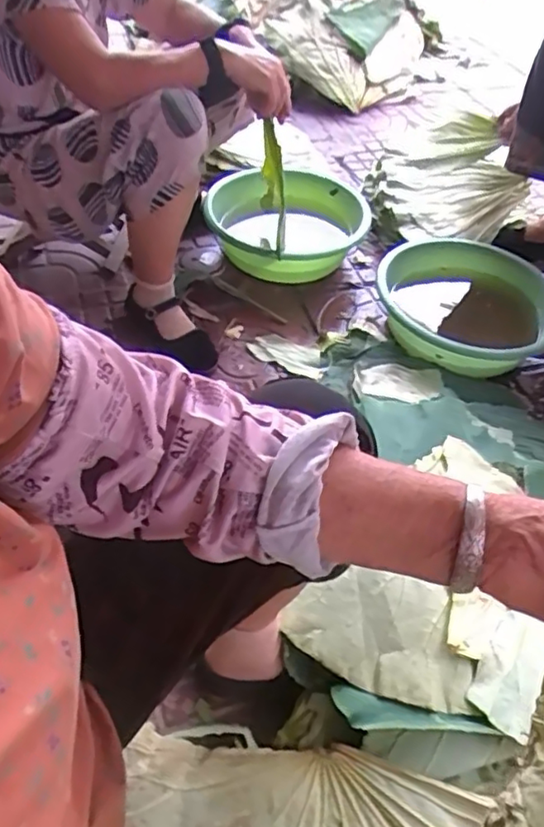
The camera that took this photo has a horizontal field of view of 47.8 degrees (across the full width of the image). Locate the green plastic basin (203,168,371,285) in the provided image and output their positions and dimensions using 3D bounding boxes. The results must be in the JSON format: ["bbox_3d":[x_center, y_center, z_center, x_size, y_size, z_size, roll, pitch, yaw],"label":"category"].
[{"bbox_3d":[0.005,-0.403,1.322,0.346,0.113,0.354,2,48,-2],"label":"green plastic basin"}]

